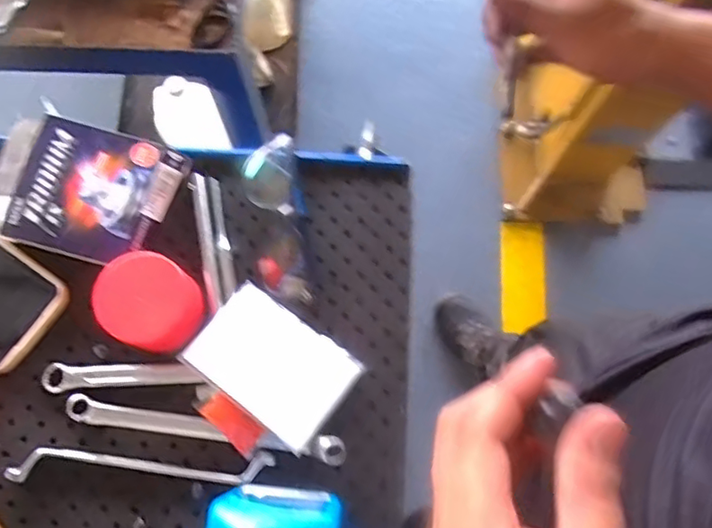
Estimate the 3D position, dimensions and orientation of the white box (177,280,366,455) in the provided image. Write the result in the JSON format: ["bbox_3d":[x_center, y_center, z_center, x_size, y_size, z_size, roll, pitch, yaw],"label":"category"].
[{"bbox_3d":[-0.061,0.073,0.433,0.110,0.023,0.078,36,78,8],"label":"white box"}]

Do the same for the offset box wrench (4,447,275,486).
[{"bbox_3d":[-0.151,0.144,0.413,0.182,0.013,0.026,1,76,0],"label":"offset box wrench"}]

